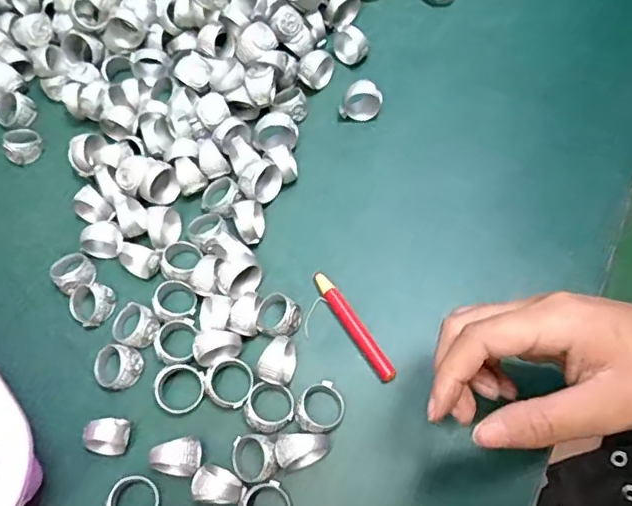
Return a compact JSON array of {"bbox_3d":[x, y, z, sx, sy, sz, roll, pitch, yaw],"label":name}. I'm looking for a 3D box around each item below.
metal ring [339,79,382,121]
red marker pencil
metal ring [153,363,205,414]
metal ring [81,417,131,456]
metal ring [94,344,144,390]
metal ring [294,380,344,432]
[{"bbox_3d":[0.030,-0.100,0.376,0.026,0.023,0.014,8,68,7],"label":"metal ring"},{"bbox_3d":[0.021,0.042,0.328,0.010,0.010,0.073,-32,69,-9],"label":"red marker pencil"},{"bbox_3d":[-0.075,0.076,0.317,0.026,0.017,0.027,-1,68,3],"label":"metal ring"},{"bbox_3d":[-0.113,0.098,0.307,0.024,0.021,0.019,0,68,4],"label":"metal ring"},{"bbox_3d":[-0.114,0.065,0.326,0.025,0.014,0.024,-1,68,3],"label":"metal ring"},{"bbox_3d":[0.002,0.083,0.306,0.025,0.020,0.028,39,75,17],"label":"metal ring"}]

